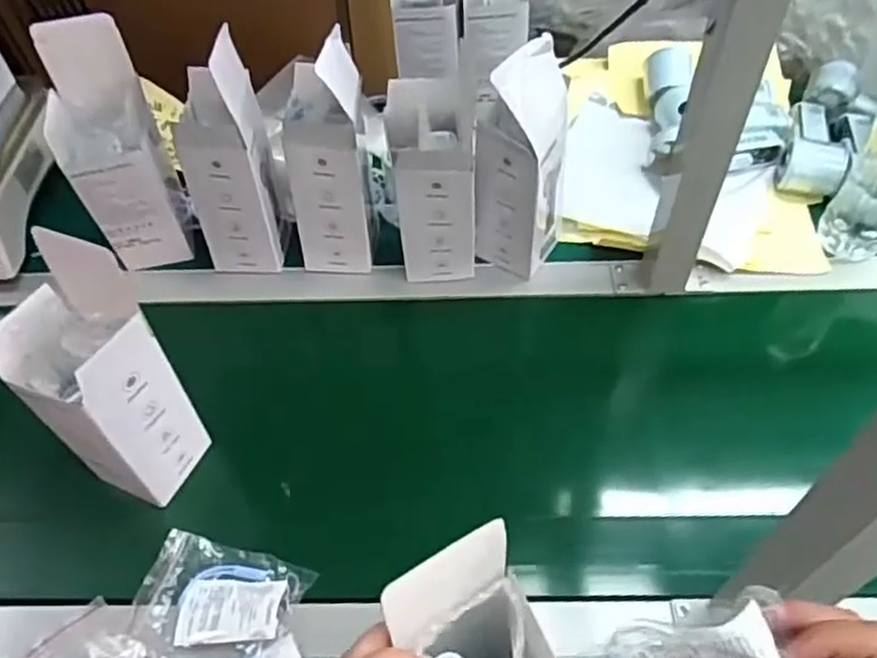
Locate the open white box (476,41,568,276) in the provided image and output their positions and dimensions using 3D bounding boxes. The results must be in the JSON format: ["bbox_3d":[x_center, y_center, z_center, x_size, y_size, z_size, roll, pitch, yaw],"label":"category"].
[{"bbox_3d":[0.085,-0.157,0.678,0.069,0.221,0.081,29,59,20],"label":"open white box"}]

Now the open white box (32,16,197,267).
[{"bbox_3d":[-0.300,-0.163,0.681,0.094,0.232,0.067,-15,55,-10],"label":"open white box"}]

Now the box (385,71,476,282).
[{"bbox_3d":[-0.003,-0.135,0.688,0.087,0.192,0.086,-4,53,-2],"label":"box"}]

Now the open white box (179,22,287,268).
[{"bbox_3d":[-0.201,-0.155,0.684,0.077,0.228,0.068,0,53,0],"label":"open white box"}]

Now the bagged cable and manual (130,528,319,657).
[{"bbox_3d":[-0.172,0.213,0.561,0.124,0.028,0.089,12,54,10],"label":"bagged cable and manual"}]

